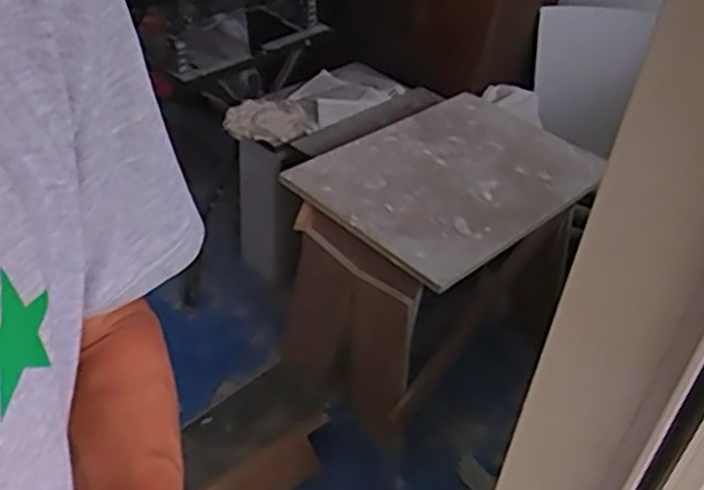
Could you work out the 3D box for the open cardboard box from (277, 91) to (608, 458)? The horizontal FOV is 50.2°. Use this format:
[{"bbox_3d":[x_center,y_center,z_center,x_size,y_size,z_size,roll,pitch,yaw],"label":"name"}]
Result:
[{"bbox_3d":[0.193,0.022,1.732,0.453,0.496,0.699,34,47,30],"label":"open cardboard box"}]

